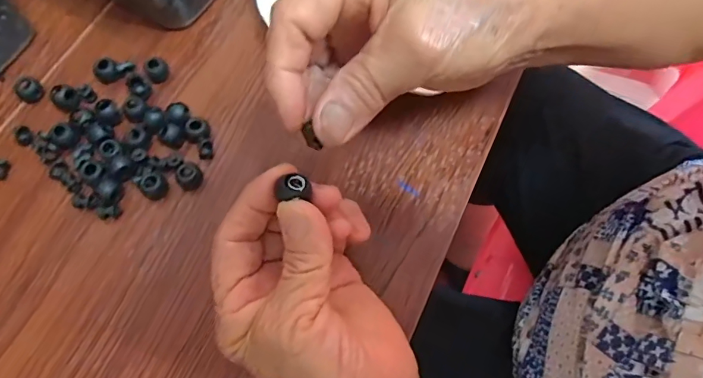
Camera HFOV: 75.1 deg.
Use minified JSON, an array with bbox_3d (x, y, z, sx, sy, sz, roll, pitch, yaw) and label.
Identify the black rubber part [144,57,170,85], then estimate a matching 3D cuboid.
[{"bbox_3d":[-0.130,-0.079,0.307,0.014,0.016,0.011,-29,73,-12],"label":"black rubber part"}]

